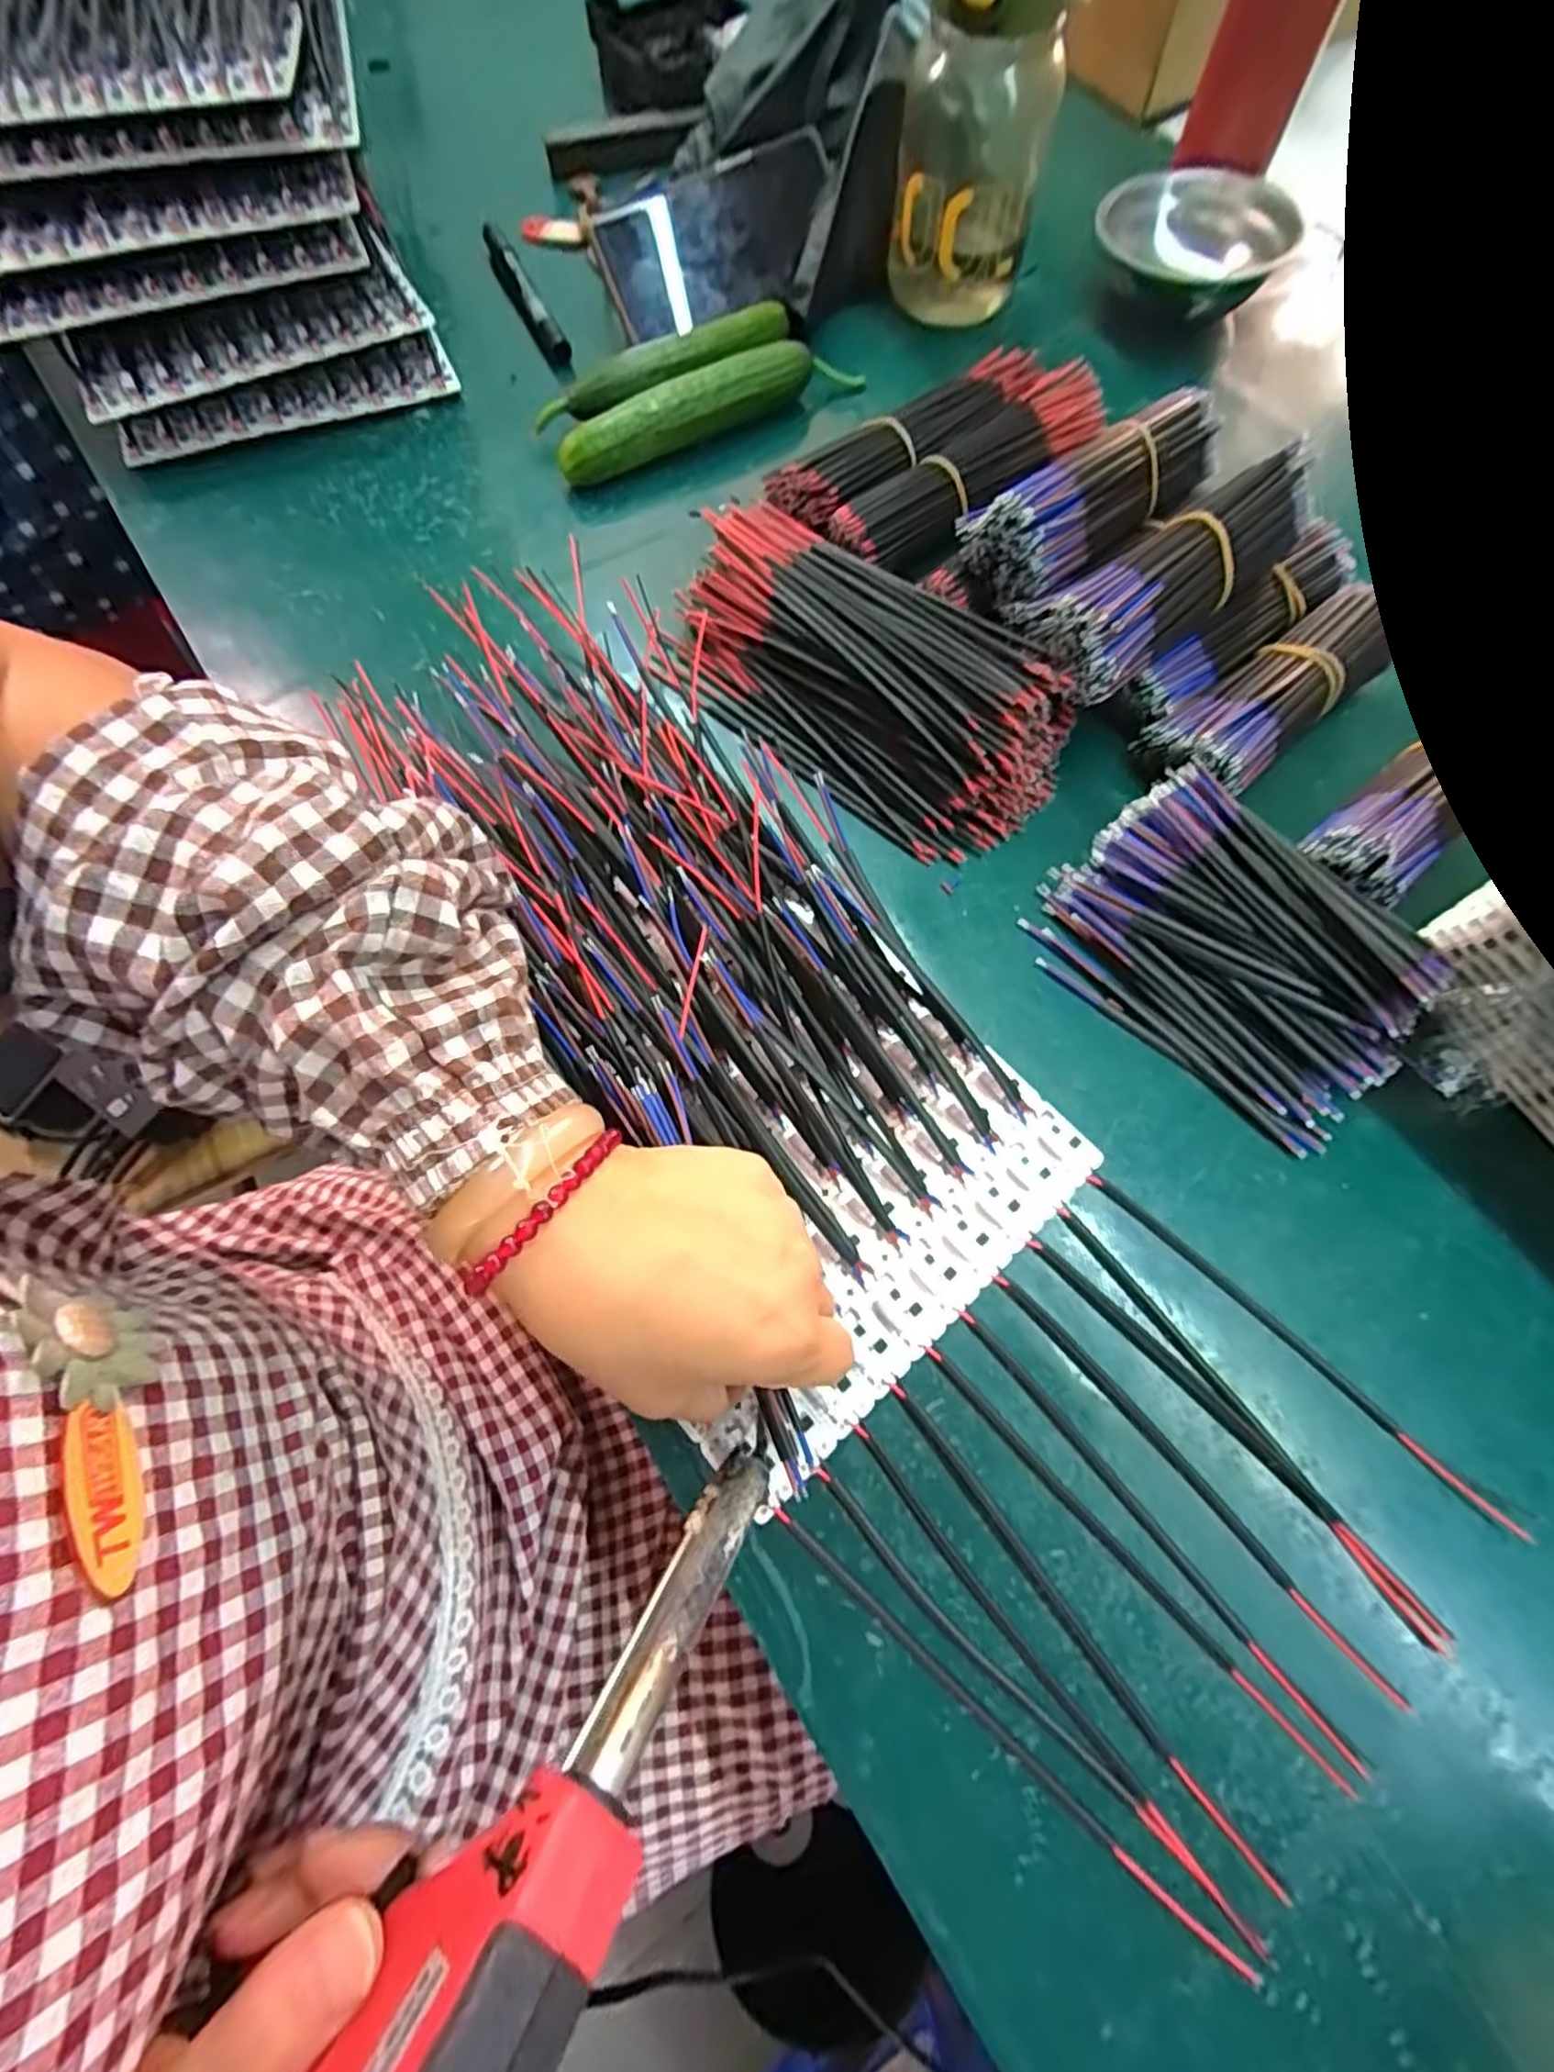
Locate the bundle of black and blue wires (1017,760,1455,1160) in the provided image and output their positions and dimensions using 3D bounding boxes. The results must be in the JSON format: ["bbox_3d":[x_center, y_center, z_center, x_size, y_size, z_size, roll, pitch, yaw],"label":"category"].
[{"bbox_3d":[0.207,-0.044,0.330,0.154,0.034,0.116,40,75,12],"label":"bundle of black and blue wires"}]

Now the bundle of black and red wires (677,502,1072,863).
[{"bbox_3d":[0.043,-0.183,0.372,0.215,0.043,0.116,36,74,11],"label":"bundle of black and red wires"}]

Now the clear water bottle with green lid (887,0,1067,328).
[{"bbox_3d":[0.117,-0.537,0.428,0.083,0.178,0.076,7,73,2],"label":"clear water bottle with green lid"}]

